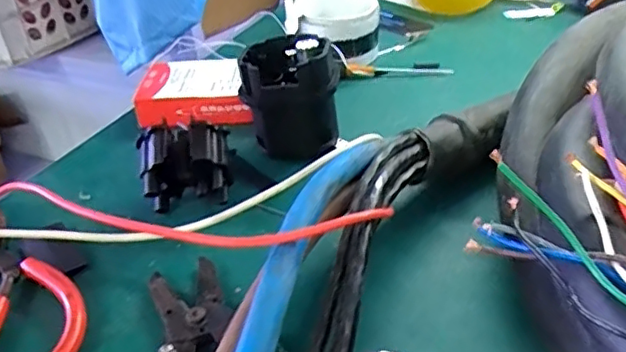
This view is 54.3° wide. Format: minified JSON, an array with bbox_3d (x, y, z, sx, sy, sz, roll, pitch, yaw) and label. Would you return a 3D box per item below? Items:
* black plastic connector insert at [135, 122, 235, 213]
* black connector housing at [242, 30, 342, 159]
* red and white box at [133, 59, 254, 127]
[{"bbox_3d":[-0.084,-0.005,0.402,0.059,0.054,0.040,-5,34,-2],"label":"black plastic connector insert"},{"bbox_3d":[-0.017,-0.063,0.462,0.071,0.078,0.069,-5,34,-2],"label":"black connector housing"},{"bbox_3d":[-0.100,-0.070,0.525,0.094,0.033,0.072,-2,34,3],"label":"red and white box"}]

